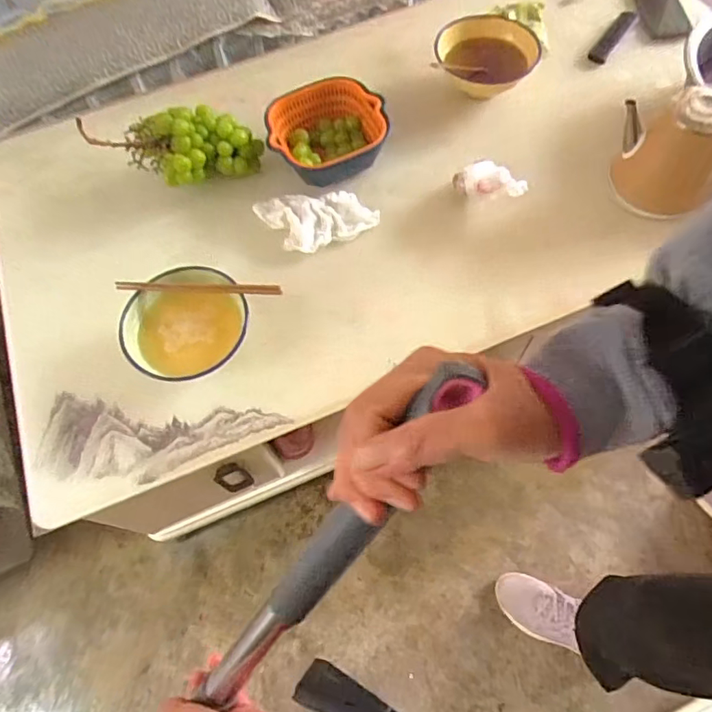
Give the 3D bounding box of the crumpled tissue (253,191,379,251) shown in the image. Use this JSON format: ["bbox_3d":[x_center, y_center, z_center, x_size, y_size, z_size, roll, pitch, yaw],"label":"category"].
[{"bbox_3d":[-0.063,-0.232,0.828,0.188,0.035,0.117,-13,66,-2],"label":"crumpled tissue"}]

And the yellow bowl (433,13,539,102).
[{"bbox_3d":[0.233,-0.531,0.918,0.177,0.083,0.162,-1,66,3],"label":"yellow bowl"}]

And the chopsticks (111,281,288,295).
[{"bbox_3d":[-0.223,-0.095,0.722,0.235,0.014,0.014,1,66,4],"label":"chopsticks"}]

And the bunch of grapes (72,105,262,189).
[{"bbox_3d":[-0.265,-0.344,0.837,0.206,0.121,0.095,-26,67,-8],"label":"bunch of grapes"}]

